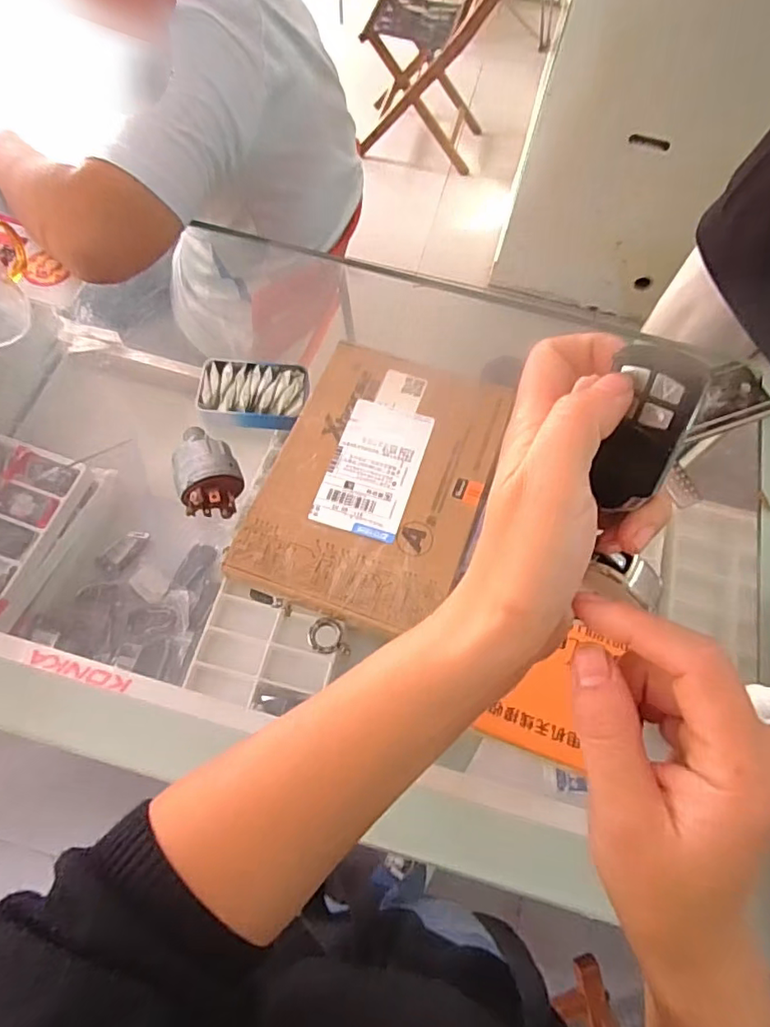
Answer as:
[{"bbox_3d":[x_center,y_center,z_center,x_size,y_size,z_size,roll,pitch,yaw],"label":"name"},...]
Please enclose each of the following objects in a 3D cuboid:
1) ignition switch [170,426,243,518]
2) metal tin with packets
[{"bbox_3d":[-0.154,-0.040,0.484,0.053,0.042,0.084,-20,69,-12],"label":"ignition switch"},{"bbox_3d":[-0.125,-0.113,0.533,0.100,0.019,0.068,3,67,-2],"label":"metal tin with packets"}]

